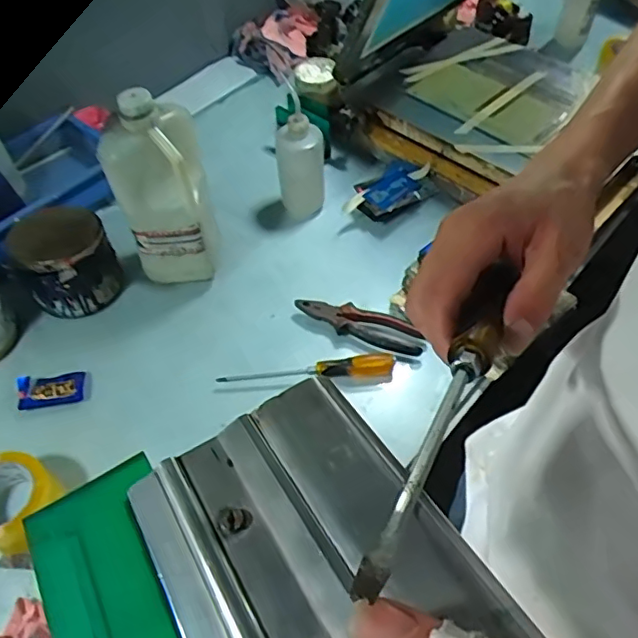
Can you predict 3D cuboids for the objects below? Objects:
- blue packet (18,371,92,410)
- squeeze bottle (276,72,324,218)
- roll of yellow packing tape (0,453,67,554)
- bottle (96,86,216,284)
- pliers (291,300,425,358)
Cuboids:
[{"bbox_3d":[-0.368,0.096,0.803,0.096,0.018,0.044,-10,53,-5],"label":"blue packet"},{"bbox_3d":[-0.030,-0.268,0.930,0.074,0.193,0.083,-5,53,-2],"label":"squeeze bottle"},{"bbox_3d":[-0.365,0.214,0.679,0.099,0.059,0.102,-1,53,2],"label":"roll of yellow packing tape"},{"bbox_3d":[-0.216,-0.171,0.810,0.122,0.277,0.095,-14,54,-8],"label":"bottle"},{"bbox_3d":[0.055,0.005,0.831,0.191,0.017,0.047,17,55,15],"label":"pliers"}]

